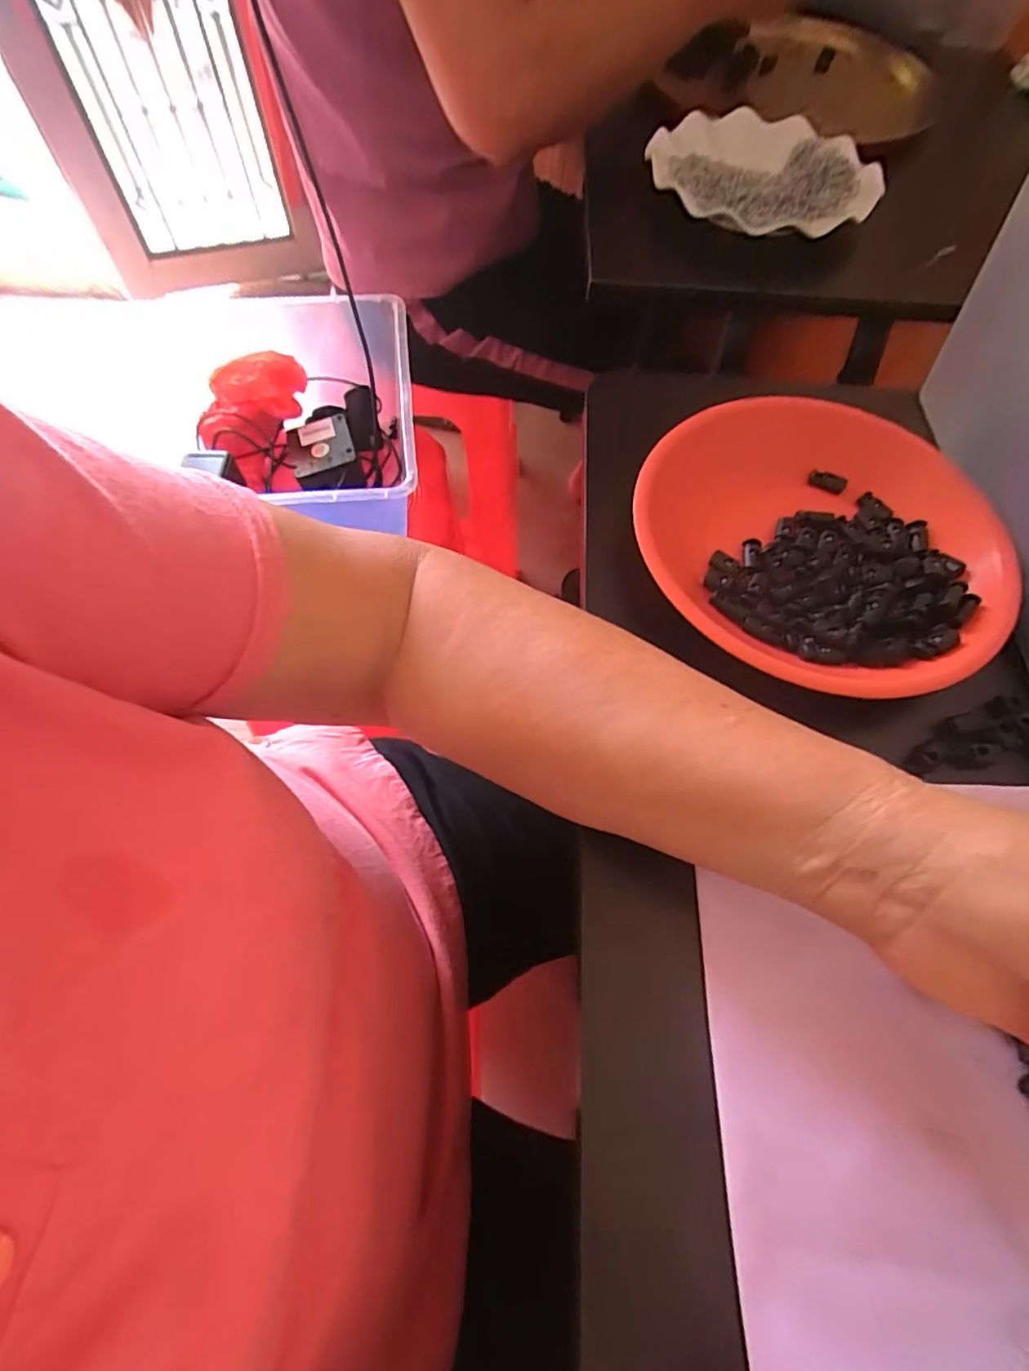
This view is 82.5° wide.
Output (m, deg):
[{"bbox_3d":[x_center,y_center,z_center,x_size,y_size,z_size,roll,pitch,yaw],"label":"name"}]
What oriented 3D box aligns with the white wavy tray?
[{"bbox_3d":[0.203,-0.428,0.491,0.178,0.031,0.169,12,63,4],"label":"white wavy tray"}]

